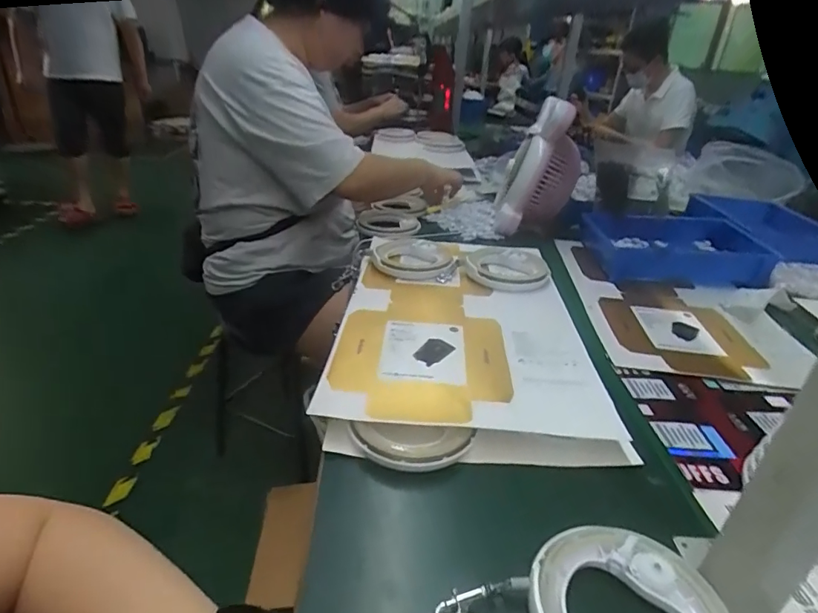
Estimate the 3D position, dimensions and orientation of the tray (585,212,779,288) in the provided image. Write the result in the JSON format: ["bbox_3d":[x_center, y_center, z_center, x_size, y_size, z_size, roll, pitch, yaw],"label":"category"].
[{"bbox_3d":[0.501,-0.113,0.943,0.289,0.066,0.217,8,28,6],"label":"tray"}]

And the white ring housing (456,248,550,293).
[{"bbox_3d":[0.151,-0.062,0.779,0.133,0.022,0.127,4,27,-2],"label":"white ring housing"}]

